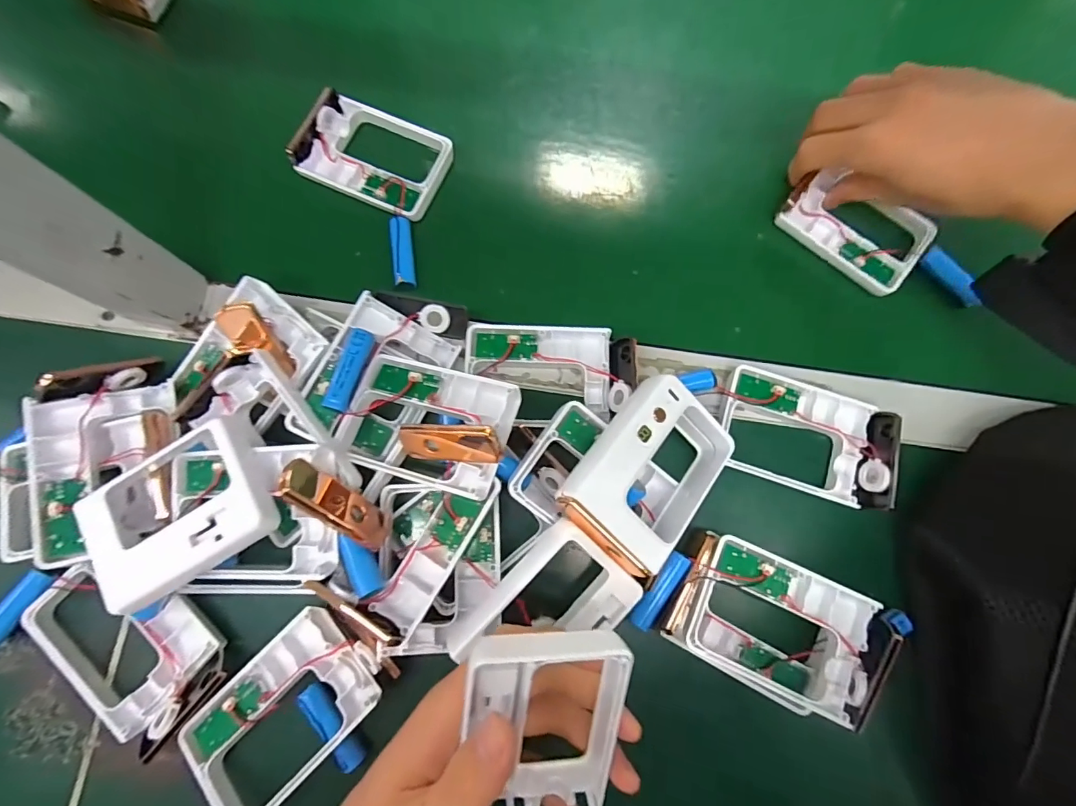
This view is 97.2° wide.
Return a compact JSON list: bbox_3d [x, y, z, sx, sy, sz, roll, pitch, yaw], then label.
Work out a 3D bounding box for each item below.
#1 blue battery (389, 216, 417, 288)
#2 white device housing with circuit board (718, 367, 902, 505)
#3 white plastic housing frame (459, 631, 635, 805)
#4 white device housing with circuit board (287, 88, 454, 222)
[{"bbox_3d":[-0.093,-0.105,0.328,0.014,0.012,0.048,-7,80,-2],"label":"blue battery"},{"bbox_3d":[0.172,0.021,0.305,0.110,0.026,0.069,16,80,2],"label":"white device housing with circuit board"},{"bbox_3d":[0.003,0.138,0.203,0.065,0.013,0.102,4,111,-7],"label":"white plastic housing frame"},{"bbox_3d":[-0.117,-0.177,0.338,0.098,0.021,0.073,22,80,3],"label":"white device housing with circuit board"}]

